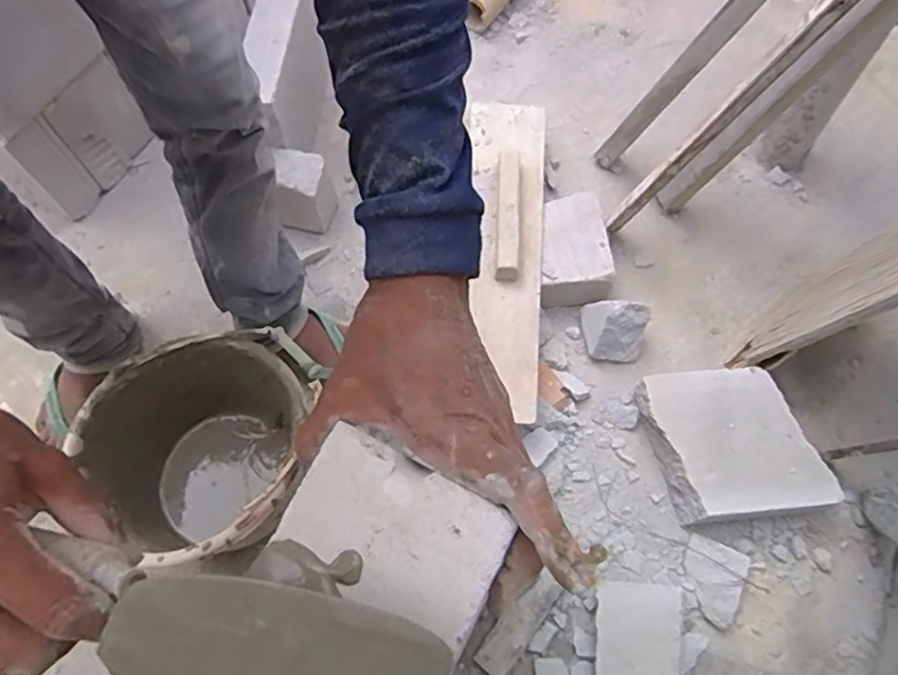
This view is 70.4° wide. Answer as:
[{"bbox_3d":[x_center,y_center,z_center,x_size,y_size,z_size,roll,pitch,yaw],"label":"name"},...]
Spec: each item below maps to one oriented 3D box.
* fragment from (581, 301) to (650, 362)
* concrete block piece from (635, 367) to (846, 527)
[{"bbox_3d":[0.243,-0.014,0.938,0.098,0.094,0.074,14,66,8],"label":"fragment"},{"bbox_3d":[0.383,0.142,0.867,0.189,0.074,0.211,-13,65,-4],"label":"concrete block piece"}]

